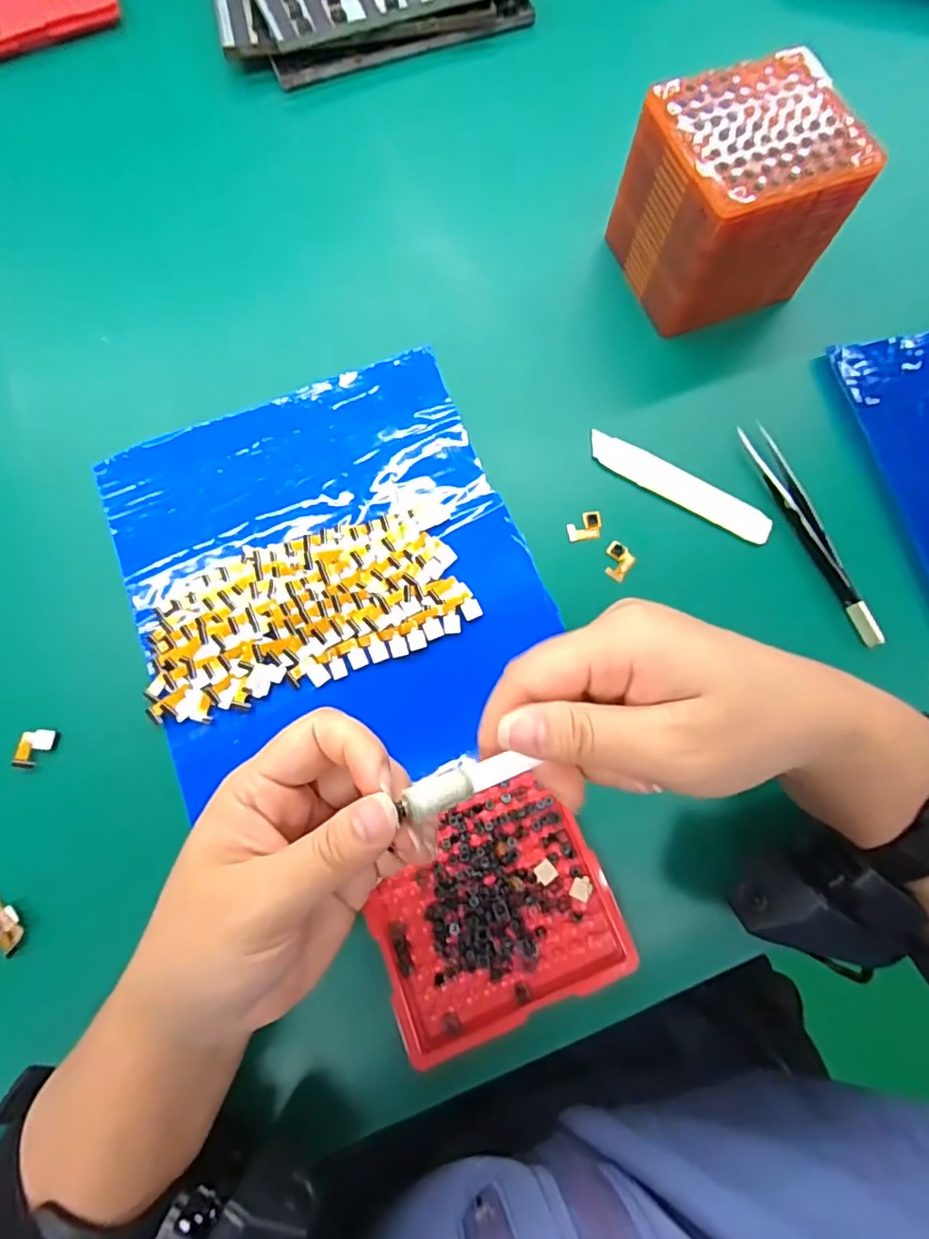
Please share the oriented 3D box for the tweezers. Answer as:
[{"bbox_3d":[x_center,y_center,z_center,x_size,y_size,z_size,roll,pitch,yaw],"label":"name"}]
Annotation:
[{"bbox_3d":[0.176,-0.045,0.303,0.013,0.012,0.126,-18,75,-6],"label":"tweezers"}]

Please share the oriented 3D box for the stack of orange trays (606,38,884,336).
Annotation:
[{"bbox_3d":[0.141,-0.222,0.319,0.094,0.082,0.083,-21,75,-6],"label":"stack of orange trays"}]

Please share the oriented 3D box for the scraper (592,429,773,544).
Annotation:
[{"bbox_3d":[0.113,-0.070,0.313,0.102,0.004,0.020,29,76,8],"label":"scraper"}]

